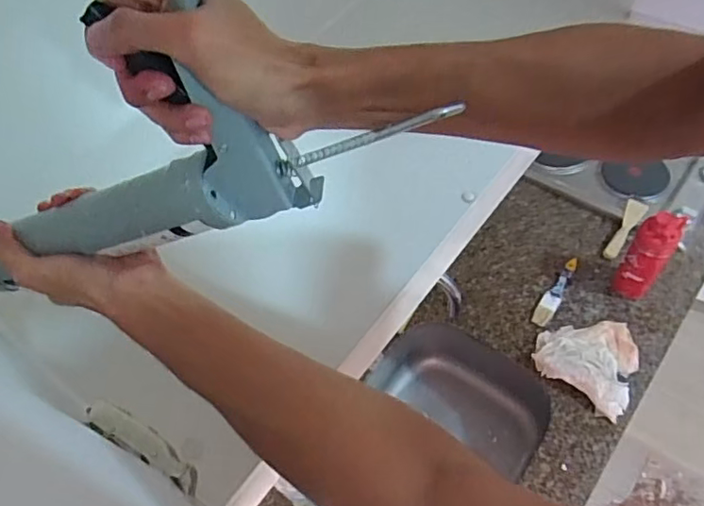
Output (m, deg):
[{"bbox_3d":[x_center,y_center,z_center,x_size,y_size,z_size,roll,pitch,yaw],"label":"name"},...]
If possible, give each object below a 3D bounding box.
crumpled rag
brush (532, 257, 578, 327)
[{"bbox_3d":[0.473,0.210,1.159,0.187,0.051,0.188,20,61,16],"label":"crumpled rag"},{"bbox_3d":[0.451,0.083,1.266,0.036,0.015,0.190,28,63,20],"label":"brush"}]

